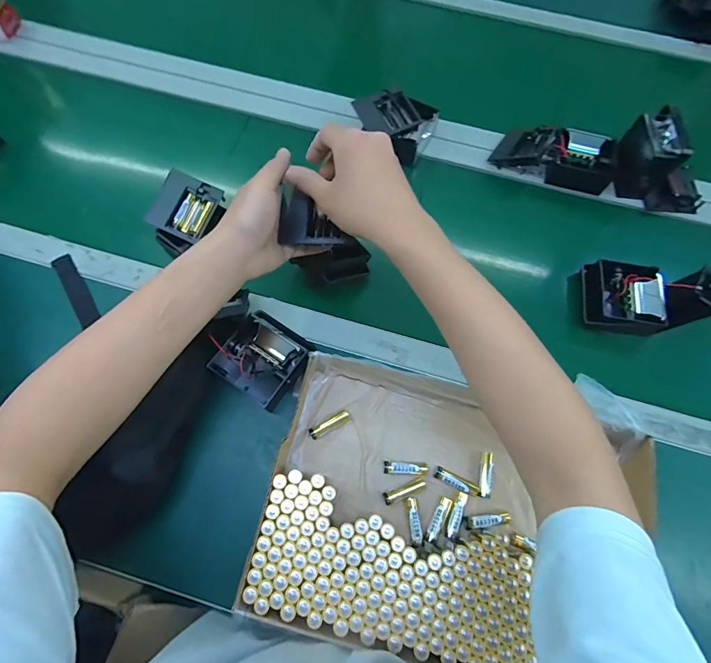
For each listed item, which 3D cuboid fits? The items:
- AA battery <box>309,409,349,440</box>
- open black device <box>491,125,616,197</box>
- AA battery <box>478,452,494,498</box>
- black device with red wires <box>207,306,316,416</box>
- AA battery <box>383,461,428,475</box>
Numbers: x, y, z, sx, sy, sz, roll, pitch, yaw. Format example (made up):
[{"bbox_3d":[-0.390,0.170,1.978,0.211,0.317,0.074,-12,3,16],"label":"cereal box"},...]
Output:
[{"bbox_3d":[-0.030,0.106,0.451,0.049,0.016,0.014,-30,73,0],"label":"AA battery"},{"bbox_3d":[0.298,-0.268,0.600,0.173,0.050,0.083,13,69,2],"label":"open black device"},{"bbox_3d":[0.145,0.160,0.440,0.013,0.014,0.047,13,69,3],"label":"AA battery"},{"bbox_3d":[-0.108,0.031,0.469,0.092,0.038,0.093,32,71,9],"label":"black device with red wires"},{"bbox_3d":[0.056,0.153,0.441,0.048,0.012,0.012,4,69,-1],"label":"AA battery"}]

